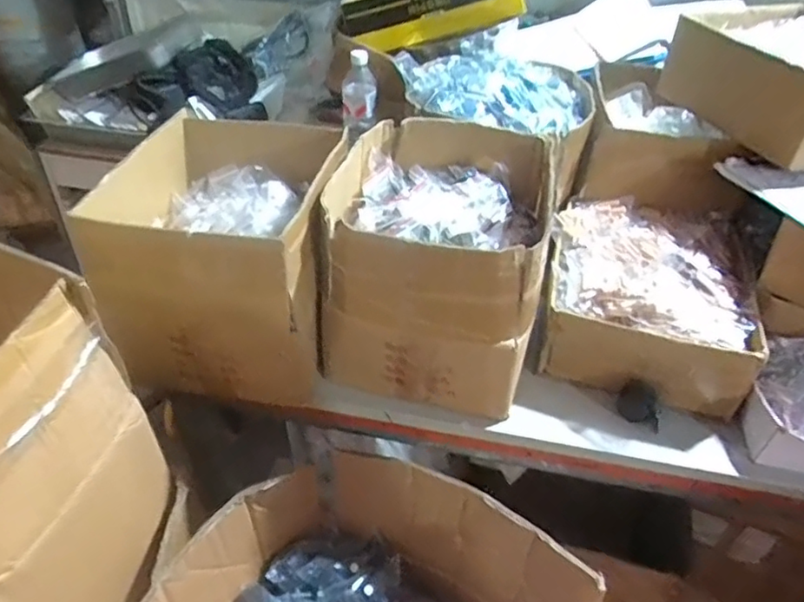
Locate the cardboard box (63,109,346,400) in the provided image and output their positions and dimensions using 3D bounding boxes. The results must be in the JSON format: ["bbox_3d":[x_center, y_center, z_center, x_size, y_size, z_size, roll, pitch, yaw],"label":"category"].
[{"bbox_3d":[-0.224,-0.078,0.790,0.249,0.228,0.340,1,39,-3],"label":"cardboard box"}]

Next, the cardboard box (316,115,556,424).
[{"bbox_3d":[0.049,-0.074,0.815,0.270,0.217,0.360,9,40,6],"label":"cardboard box"}]

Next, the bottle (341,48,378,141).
[{"bbox_3d":[-0.088,-0.431,1.241,0.058,0.152,0.077,-14,43,-21],"label":"bottle"}]

